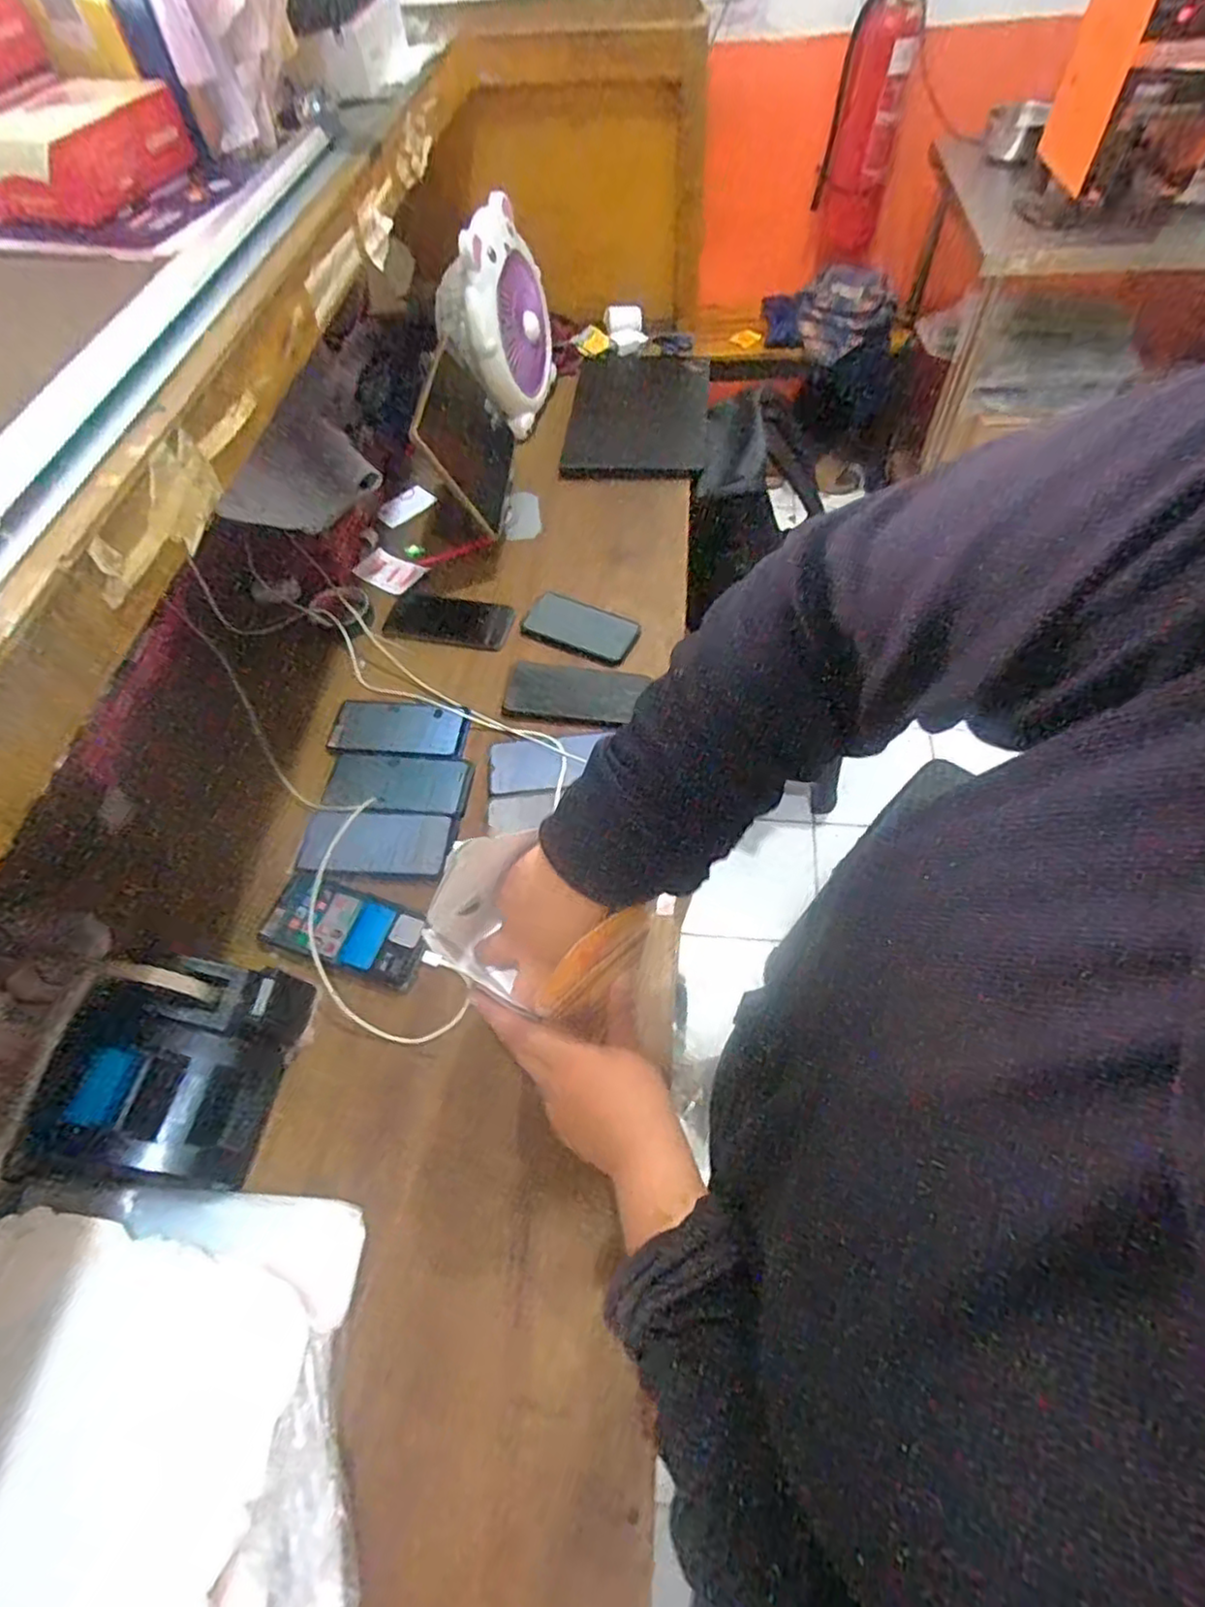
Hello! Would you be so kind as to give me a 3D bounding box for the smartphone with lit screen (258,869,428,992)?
[{"bbox_3d":[-0.253,0.123,0.685,0.163,0.008,0.079,17,59,9],"label":"smartphone with lit screen"}]

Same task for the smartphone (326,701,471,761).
[{"bbox_3d":[-0.242,-0.087,0.816,0.162,0.009,0.077,3,57,7],"label":"smartphone"}]

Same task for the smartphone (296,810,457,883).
[{"bbox_3d":[-0.243,0.042,0.740,0.158,0.013,0.077,3,57,7],"label":"smartphone"}]

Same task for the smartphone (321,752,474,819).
[{"bbox_3d":[-0.230,-0.024,0.777,0.159,0.012,0.077,3,57,7],"label":"smartphone"}]

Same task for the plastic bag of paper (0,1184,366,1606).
[{"bbox_3d":[-0.322,0.444,0.462,0.294,0.039,0.316,-7,57,0],"label":"plastic bag of paper"}]

